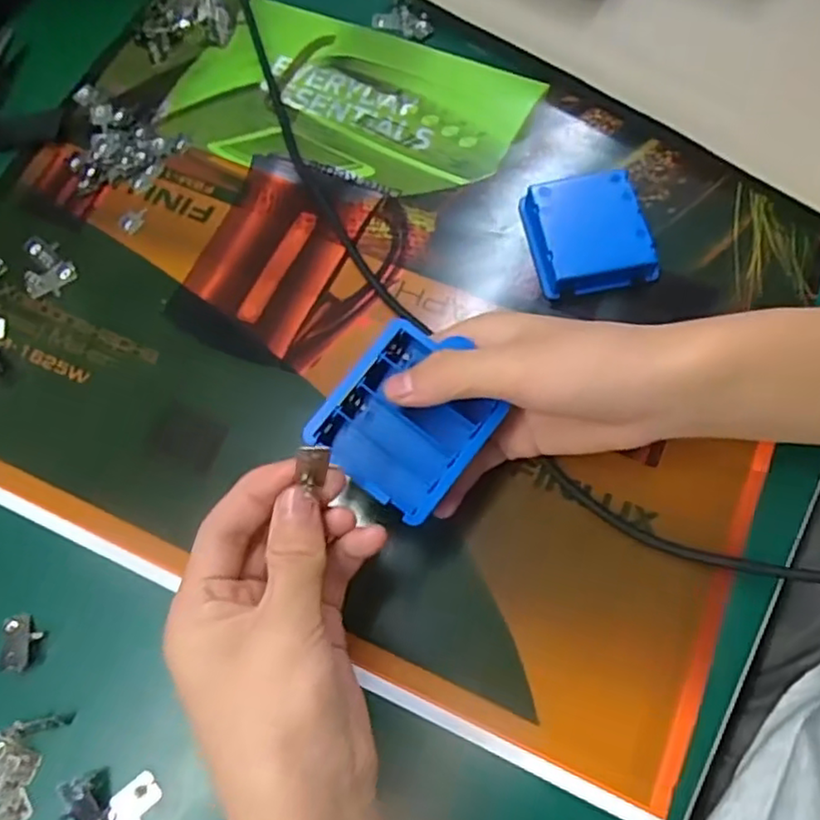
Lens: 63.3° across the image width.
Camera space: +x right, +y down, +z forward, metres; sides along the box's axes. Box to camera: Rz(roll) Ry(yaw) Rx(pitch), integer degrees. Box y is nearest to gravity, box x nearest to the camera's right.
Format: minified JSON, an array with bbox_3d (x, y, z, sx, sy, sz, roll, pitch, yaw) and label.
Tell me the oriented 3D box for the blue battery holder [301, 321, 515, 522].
[{"bbox_3d":[-0.002,0.003,0.291,0.063,0.021,0.070,36,95,14],"label":"blue battery holder"}]

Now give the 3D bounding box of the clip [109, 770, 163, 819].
[{"bbox_3d":[-0.124,0.177,0.296,0.029,0.005,0.019,-43,73,-12],"label":"clip"}]

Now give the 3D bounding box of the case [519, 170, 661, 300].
[{"bbox_3d":[0.100,-0.101,0.378,0.063,0.018,0.066,-11,70,-1],"label":"case"}]

